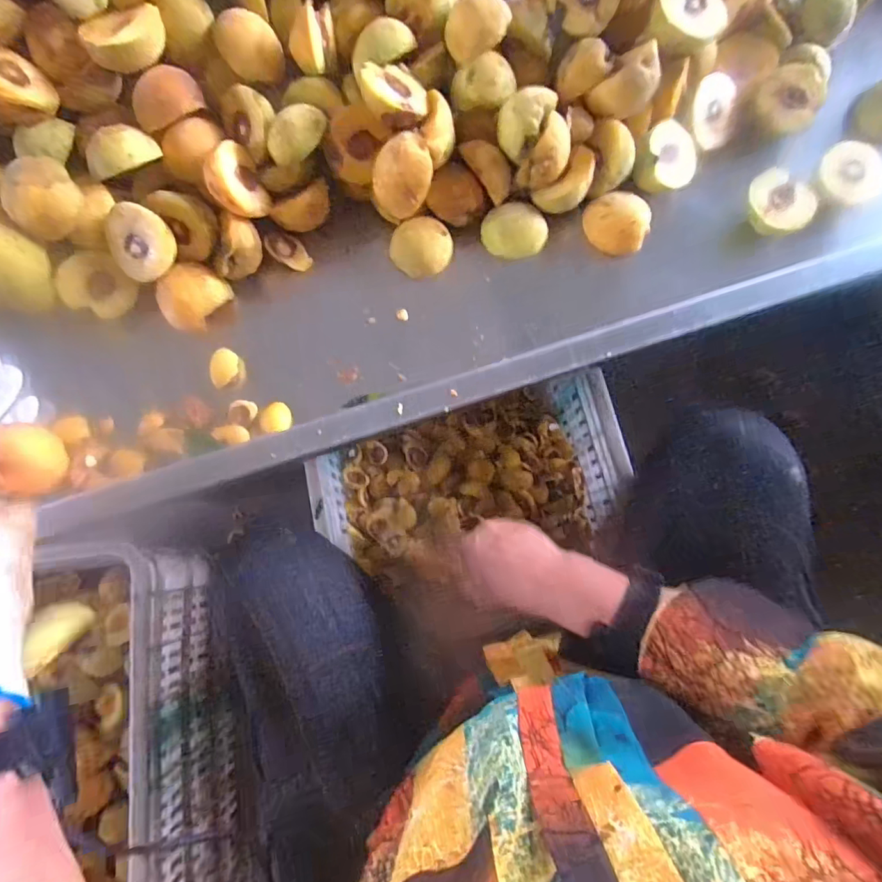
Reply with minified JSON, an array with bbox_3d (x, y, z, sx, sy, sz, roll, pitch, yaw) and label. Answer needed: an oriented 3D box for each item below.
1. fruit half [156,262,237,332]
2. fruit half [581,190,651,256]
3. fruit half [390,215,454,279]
[{"bbox_3d":[-0.218,-0.127,0.450,0.061,0.034,0.053,-45,81,-7],"label":"fruit half"},{"bbox_3d":[0.161,-0.198,0.455,0.060,0.029,0.050,31,124,0],"label":"fruit half"},{"bbox_3d":[-0.018,-0.177,0.457,0.056,0.023,0.048,-5,79,0],"label":"fruit half"}]

